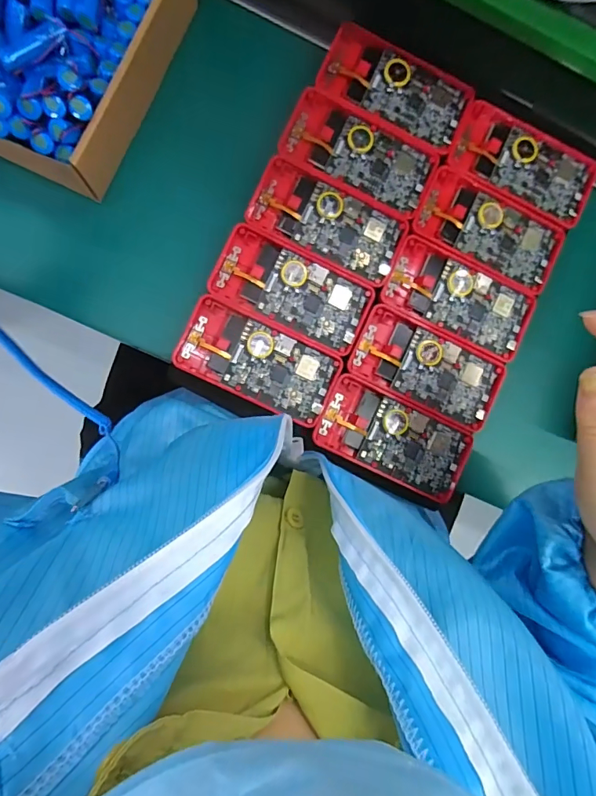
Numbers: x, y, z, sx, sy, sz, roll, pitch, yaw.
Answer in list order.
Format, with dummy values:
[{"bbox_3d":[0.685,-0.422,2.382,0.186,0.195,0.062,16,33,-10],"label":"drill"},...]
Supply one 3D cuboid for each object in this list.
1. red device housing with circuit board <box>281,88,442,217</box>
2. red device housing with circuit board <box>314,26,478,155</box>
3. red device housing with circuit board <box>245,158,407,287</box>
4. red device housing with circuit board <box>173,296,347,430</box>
[{"bbox_3d":[0.050,-0.198,0.357,0.123,0.011,0.062,23,87,-4],"label":"red device housing with circuit board"},{"bbox_3d":[0.080,-0.253,0.357,0.123,0.009,0.065,23,87,-4],"label":"red device housing with circuit board"},{"bbox_3d":[0.024,-0.141,0.349,0.122,0.008,0.060,25,87,-4],"label":"red device housing with circuit board"},{"bbox_3d":[-0.031,-0.028,0.344,0.121,0.010,0.061,26,87,-4],"label":"red device housing with circuit board"}]

